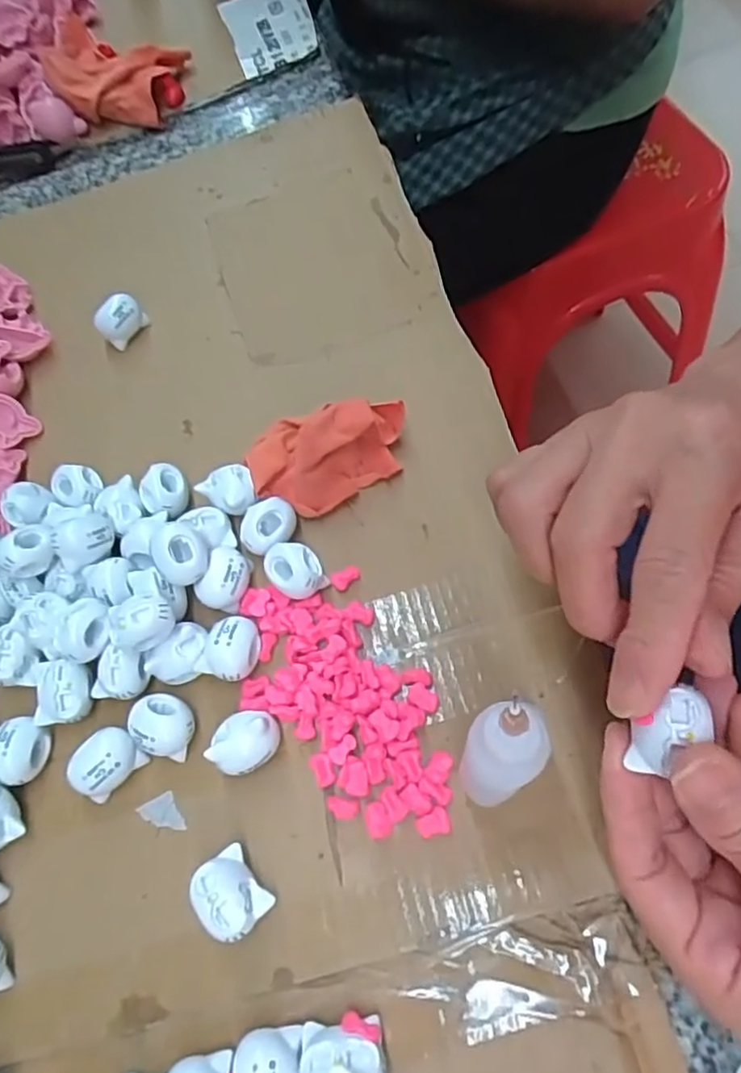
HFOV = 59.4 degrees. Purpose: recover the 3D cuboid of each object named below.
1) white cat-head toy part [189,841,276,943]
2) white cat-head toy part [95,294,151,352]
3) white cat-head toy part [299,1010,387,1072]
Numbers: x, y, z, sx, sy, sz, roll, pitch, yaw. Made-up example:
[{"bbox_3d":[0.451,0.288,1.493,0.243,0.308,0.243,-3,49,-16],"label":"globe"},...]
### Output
[{"bbox_3d":[-0.047,0.123,0.223,0.021,0.020,0.025,-39,67,-15],"label":"white cat-head toy part"},{"bbox_3d":[-0.132,-0.115,0.347,0.026,0.021,0.017,-31,66,-11],"label":"white cat-head toy part"},{"bbox_3d":[-0.009,0.161,0.199,0.026,0.019,0.022,-13,63,-3],"label":"white cat-head toy part"}]

